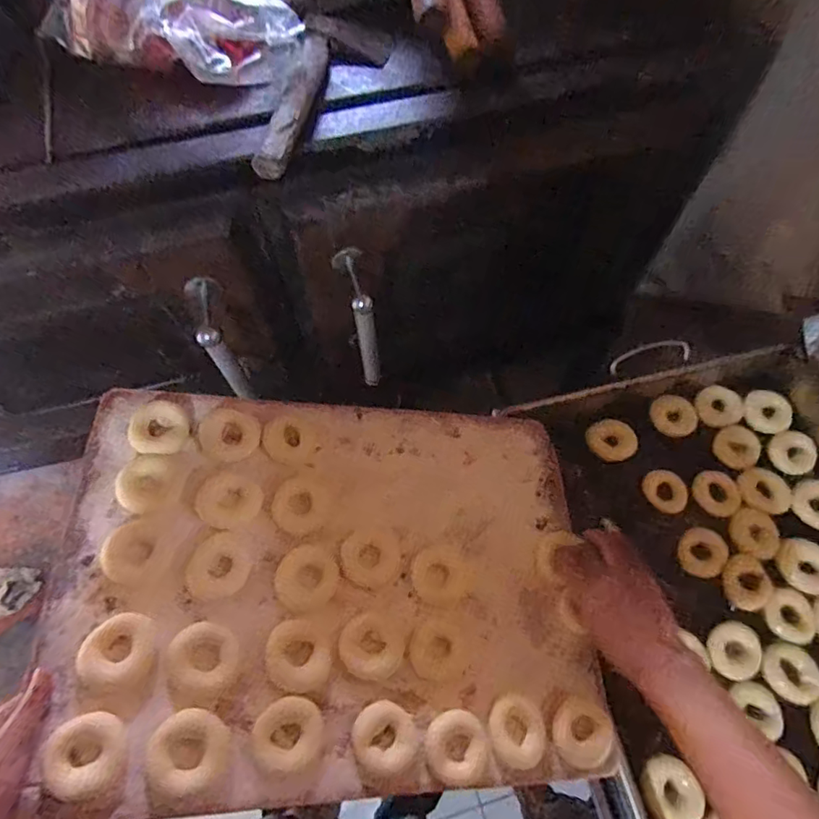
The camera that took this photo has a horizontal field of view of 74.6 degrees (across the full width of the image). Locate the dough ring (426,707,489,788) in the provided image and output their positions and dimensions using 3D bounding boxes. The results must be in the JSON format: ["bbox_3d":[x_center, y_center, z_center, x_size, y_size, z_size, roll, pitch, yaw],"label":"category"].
[{"bbox_3d":[0.048,0.335,0.534,0.063,0.026,0.063,18,67,10],"label":"dough ring"}]

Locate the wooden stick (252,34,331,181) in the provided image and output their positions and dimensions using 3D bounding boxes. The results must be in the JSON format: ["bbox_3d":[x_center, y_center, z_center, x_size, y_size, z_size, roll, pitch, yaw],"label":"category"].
[{"bbox_3d":[-0.116,-0.309,0.544,0.029,0.031,0.188,9,66,6],"label":"wooden stick"}]

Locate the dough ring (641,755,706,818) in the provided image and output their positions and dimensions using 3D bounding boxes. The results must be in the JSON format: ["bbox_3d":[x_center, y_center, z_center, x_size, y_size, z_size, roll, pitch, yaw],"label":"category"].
[{"bbox_3d":[0.305,0.445,0.627,0.061,0.023,0.064,-1,65,1],"label":"dough ring"}]

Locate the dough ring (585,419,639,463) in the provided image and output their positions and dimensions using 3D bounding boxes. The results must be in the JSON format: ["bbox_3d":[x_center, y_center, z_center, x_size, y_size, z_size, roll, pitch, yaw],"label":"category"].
[{"bbox_3d":[0.310,0.047,0.820,0.068,0.013,0.067,-1,65,1],"label":"dough ring"}]

